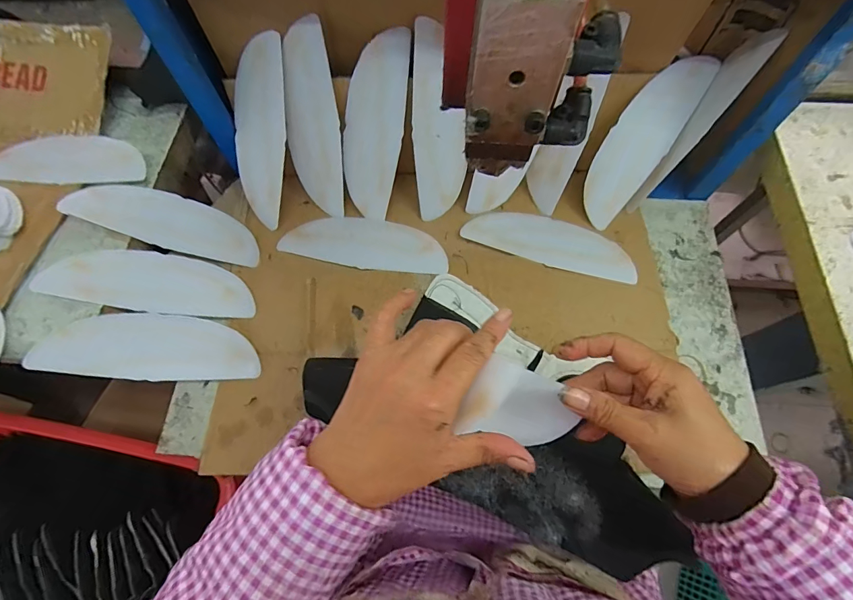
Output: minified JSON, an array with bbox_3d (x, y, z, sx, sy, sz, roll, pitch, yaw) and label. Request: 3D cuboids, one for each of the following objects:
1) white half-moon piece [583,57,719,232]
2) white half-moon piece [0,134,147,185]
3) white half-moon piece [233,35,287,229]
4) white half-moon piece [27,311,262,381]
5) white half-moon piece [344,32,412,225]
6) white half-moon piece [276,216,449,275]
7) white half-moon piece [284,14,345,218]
[{"bbox_3d":[0.263,-0.196,0.508,0.072,0.007,0.214,30,105,-6],"label":"white half-moon piece"},{"bbox_3d":[-0.454,-0.180,0.528,0.203,0.010,0.078,-1,65,-1],"label":"white half-moon piece"},{"bbox_3d":[-0.205,-0.201,0.505,0.068,0.214,0.012,14,25,6],"label":"white half-moon piece"},{"bbox_3d":[-0.298,0.052,0.458,0.214,0.010,0.072,6,67,-14],"label":"white half-moon piece"},{"bbox_3d":[-0.064,-0.205,0.500,0.069,0.204,0.010,15,27,7],"label":"white half-moon piece"},{"bbox_3d":[-0.078,-0.074,0.524,0.212,0.007,0.072,13,68,6],"label":"white half-moon piece"},{"bbox_3d":[-0.137,-0.211,0.502,0.064,0.211,0.017,0,30,1],"label":"white half-moon piece"}]

